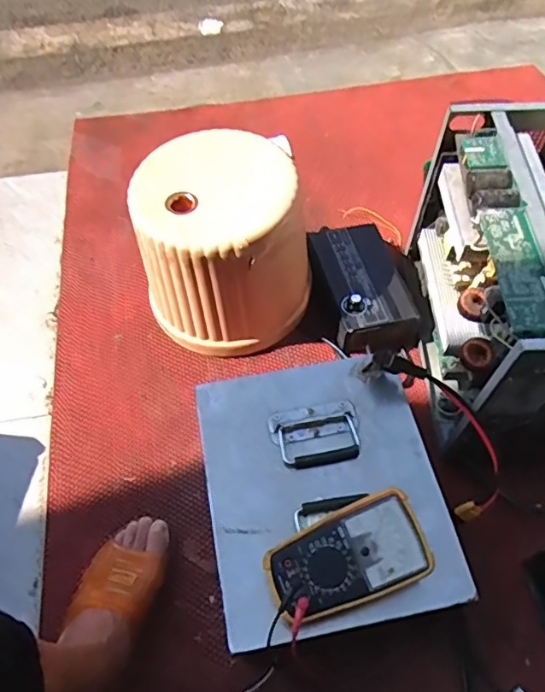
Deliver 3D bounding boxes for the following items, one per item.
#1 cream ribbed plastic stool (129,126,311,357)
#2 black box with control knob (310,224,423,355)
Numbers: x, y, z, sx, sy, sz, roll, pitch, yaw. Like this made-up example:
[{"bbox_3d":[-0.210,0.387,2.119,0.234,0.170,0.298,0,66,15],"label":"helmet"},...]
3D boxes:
[{"bbox_3d":[-0.080,-0.150,0.876,0.263,0.272,0.246,-9,61,-4],"label":"cream ribbed plastic stool"},{"bbox_3d":[0.158,-0.101,0.944,0.144,0.079,0.250,-11,61,-5],"label":"black box with control knob"}]

